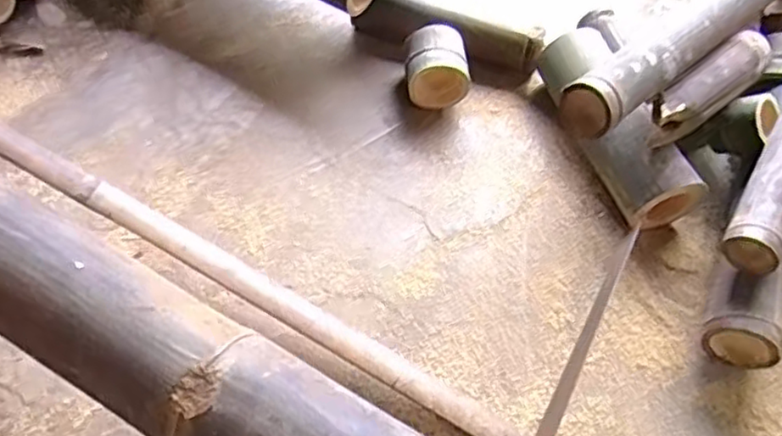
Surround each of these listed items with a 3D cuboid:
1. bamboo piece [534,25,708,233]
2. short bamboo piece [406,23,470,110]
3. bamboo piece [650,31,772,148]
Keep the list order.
[{"bbox_3d":[0.247,-0.107,0.767,0.100,0.092,0.248,-18,60,-16],"label":"bamboo piece"},{"bbox_3d":[0.053,-0.181,0.809,0.074,0.081,0.073,-4,57,-7],"label":"short bamboo piece"},{"bbox_3d":[0.340,-0.141,0.712,0.206,0.050,0.044,-36,66,-24],"label":"bamboo piece"}]

